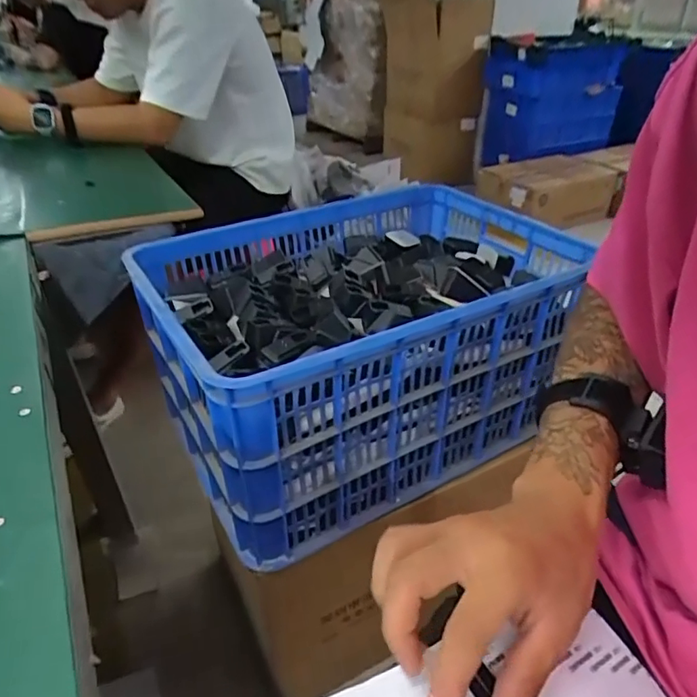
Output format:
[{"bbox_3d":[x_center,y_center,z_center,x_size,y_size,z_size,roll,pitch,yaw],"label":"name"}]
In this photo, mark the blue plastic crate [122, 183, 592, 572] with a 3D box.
[{"bbox_3d":[0.020,-0.024,0.823,0.570,0.289,0.409,-19,38,-24],"label":"blue plastic crate"}]

